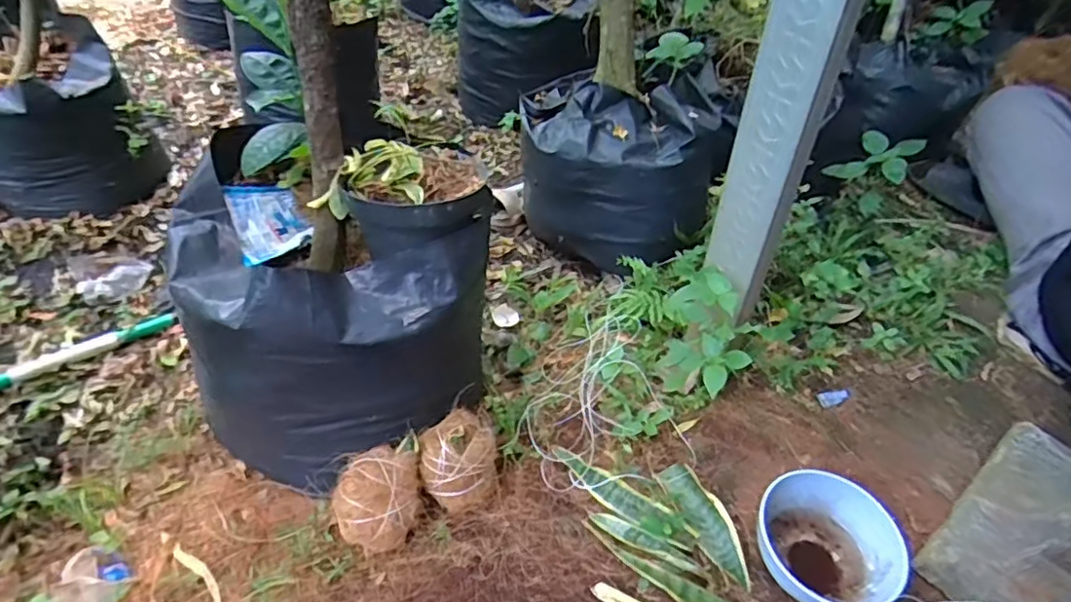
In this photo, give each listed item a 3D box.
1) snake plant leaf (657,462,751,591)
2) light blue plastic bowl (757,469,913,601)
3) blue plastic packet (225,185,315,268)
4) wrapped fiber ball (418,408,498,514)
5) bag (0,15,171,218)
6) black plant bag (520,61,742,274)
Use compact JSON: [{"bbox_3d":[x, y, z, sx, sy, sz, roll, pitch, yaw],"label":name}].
[{"bbox_3d":[0.197,0.253,0.718,0.049,0.018,0.153,-15,48,-18],"label":"snake plant leaf"},{"bbox_3d":[0.314,0.270,0.670,0.141,0.080,0.133,2,45,-2],"label":"light blue plastic bowl"},{"bbox_3d":[-0.302,-0.094,0.717,0.110,0.030,0.112,-17,69,-53],"label":"blue plastic packet"},{"bbox_3d":[-0.086,0.181,0.705,0.080,0.093,0.082,2,45,-2],"label":"wrapped fiber ball"},{"bbox_3d":[-0.793,-0.288,1.029,0.257,0.230,0.217,-28,51,-30],"label":"bag"},{"bbox_3d":[0.140,-0.224,1.029,0.312,0.229,0.326,-1,45,-5],"label":"black plant bag"}]

